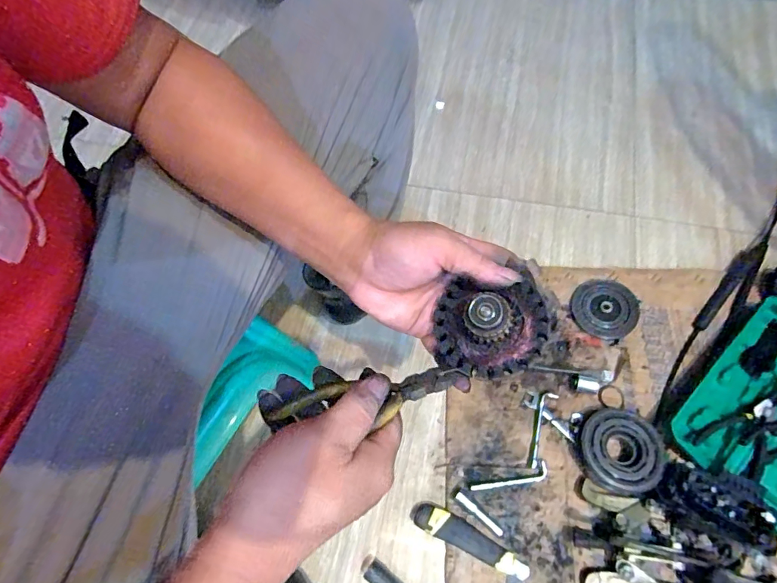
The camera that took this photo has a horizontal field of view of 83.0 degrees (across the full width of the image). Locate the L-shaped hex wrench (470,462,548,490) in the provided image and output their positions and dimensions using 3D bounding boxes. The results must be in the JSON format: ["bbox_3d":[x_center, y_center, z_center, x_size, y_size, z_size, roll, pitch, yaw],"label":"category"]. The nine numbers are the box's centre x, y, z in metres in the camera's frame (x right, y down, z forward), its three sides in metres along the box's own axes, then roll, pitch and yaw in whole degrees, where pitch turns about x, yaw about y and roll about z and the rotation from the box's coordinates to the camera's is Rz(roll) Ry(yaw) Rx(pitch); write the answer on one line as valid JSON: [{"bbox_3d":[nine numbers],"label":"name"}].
[{"bbox_3d":[0.174,0.271,0.635,0.115,0.008,0.022,-12,66,-1],"label":"L-shaped hex wrench"}]

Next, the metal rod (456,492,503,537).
[{"bbox_3d":[0.126,0.308,0.610,0.077,0.010,0.011,37,72,17],"label":"metal rod"}]

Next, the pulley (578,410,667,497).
[{"bbox_3d":[0.328,0.226,0.627,0.101,0.045,0.108,-2,66,4],"label":"pulley"}]

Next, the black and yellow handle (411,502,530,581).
[{"bbox_3d":[0.112,0.339,0.601,0.165,0.022,0.035,22,70,13],"label":"black and yellow handle"}]

